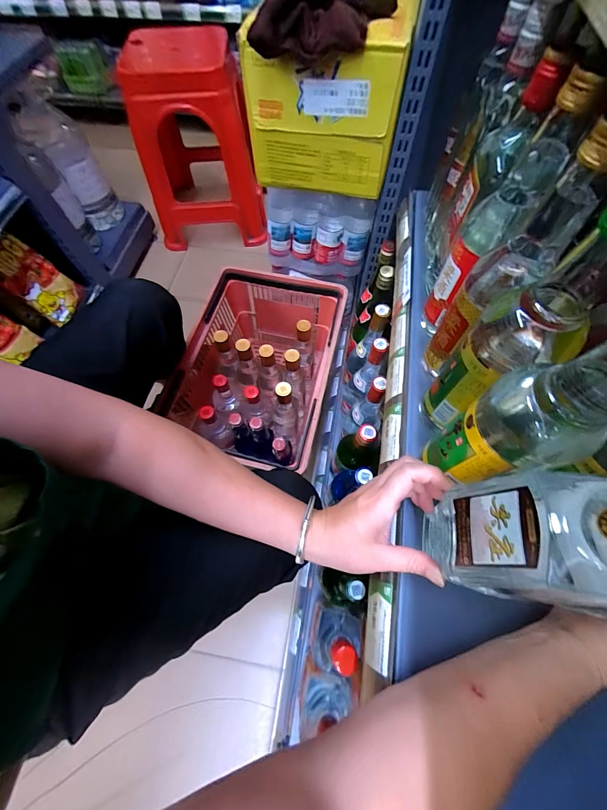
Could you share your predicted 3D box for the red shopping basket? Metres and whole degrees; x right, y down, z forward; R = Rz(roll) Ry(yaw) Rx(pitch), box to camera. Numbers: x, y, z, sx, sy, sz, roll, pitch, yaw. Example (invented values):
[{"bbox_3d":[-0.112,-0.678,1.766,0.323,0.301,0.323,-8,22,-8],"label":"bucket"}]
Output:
[{"bbox_3d":[-0.095,-0.088,0.791,0.322,0.267,0.415,12,66,6],"label":"red shopping basket"}]

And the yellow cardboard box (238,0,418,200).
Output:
[{"bbox_3d":[0.040,-0.586,0.572,0.244,0.211,0.324,5,65,3],"label":"yellow cardboard box"}]

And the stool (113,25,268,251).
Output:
[{"bbox_3d":[-0.377,-0.903,1.080,0.378,0.490,0.453,-12,65,-5],"label":"stool"}]

